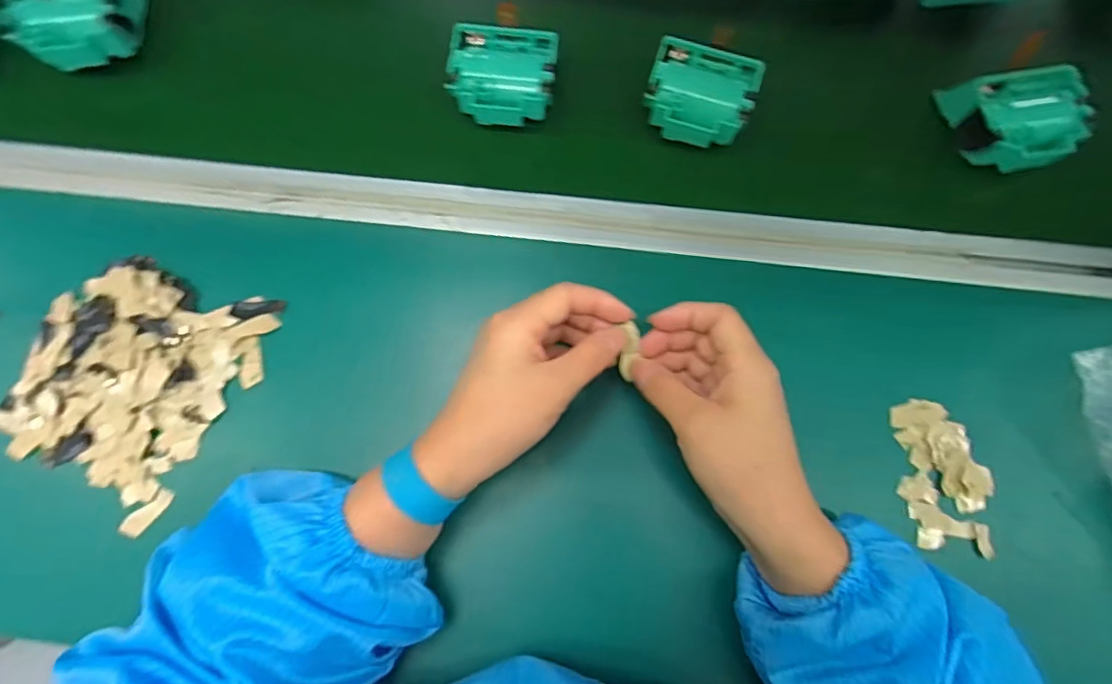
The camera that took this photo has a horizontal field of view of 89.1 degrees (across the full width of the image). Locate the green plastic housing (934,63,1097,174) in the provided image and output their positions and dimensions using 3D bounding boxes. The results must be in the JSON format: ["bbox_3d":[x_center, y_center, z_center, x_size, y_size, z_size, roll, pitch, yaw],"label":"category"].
[{"bbox_3d":[0.324,-0.155,0.402,0.077,0.035,0.069,2,82,2],"label":"green plastic housing"}]

